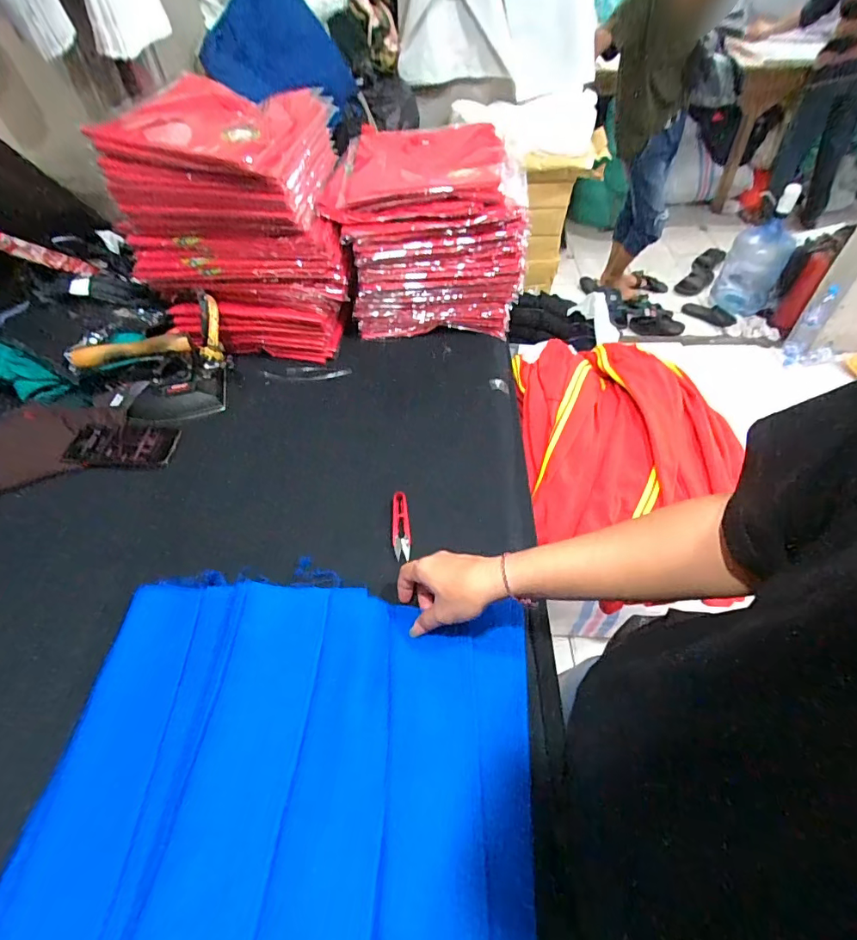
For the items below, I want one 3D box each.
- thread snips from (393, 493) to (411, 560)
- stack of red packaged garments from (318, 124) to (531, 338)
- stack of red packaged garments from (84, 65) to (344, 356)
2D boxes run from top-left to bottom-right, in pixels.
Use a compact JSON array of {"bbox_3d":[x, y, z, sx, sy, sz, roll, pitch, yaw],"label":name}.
[{"bbox_3d":[-0.038,0.074,0.662,0.024,0.012,0.094,-4,68,-2],"label":"thread snips"},{"bbox_3d":[-0.003,-0.438,0.899,0.320,0.246,0.256,-2,51,-1],"label":"stack of red packaged garments"},{"bbox_3d":[-0.309,-0.433,0.853,0.365,0.314,0.315,7,52,6],"label":"stack of red packaged garments"}]

